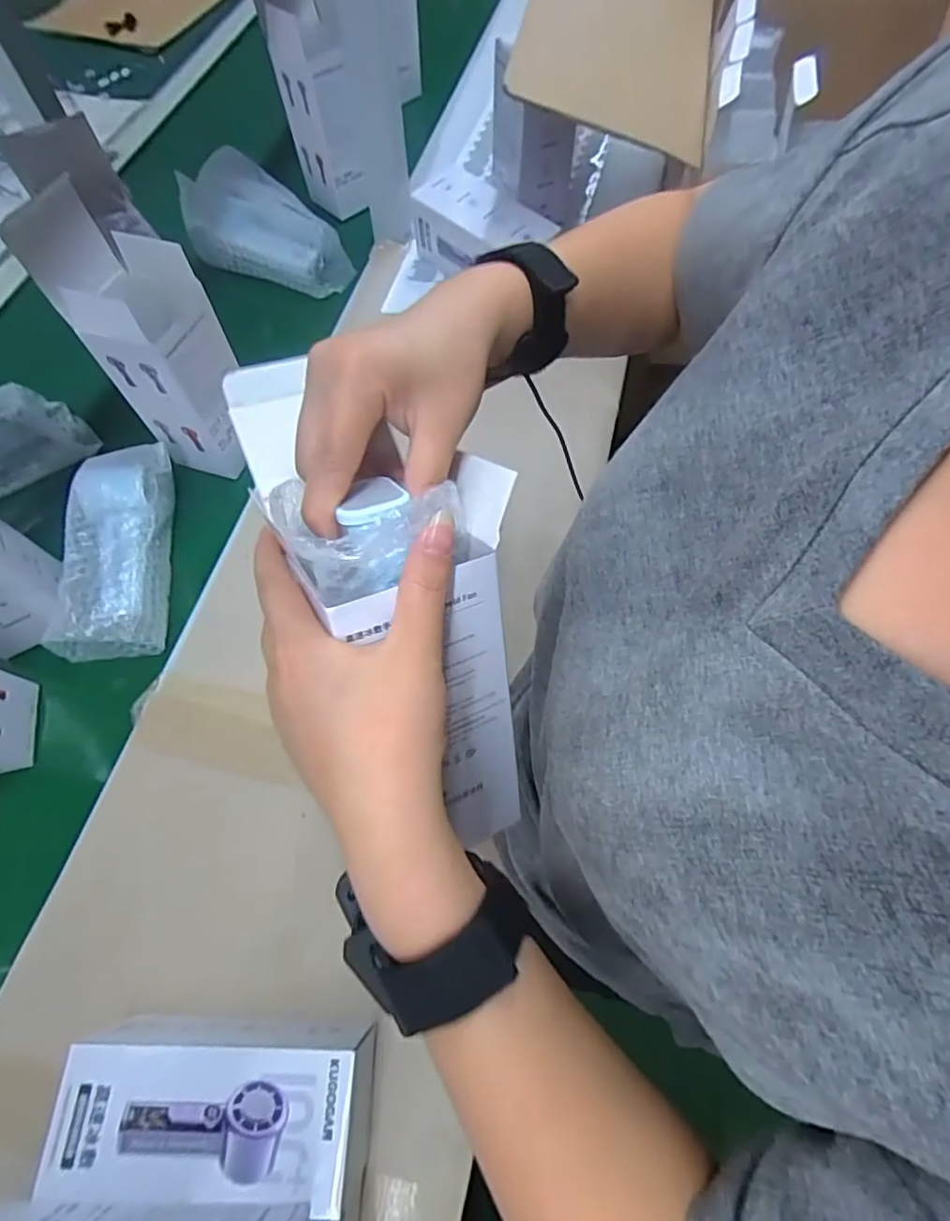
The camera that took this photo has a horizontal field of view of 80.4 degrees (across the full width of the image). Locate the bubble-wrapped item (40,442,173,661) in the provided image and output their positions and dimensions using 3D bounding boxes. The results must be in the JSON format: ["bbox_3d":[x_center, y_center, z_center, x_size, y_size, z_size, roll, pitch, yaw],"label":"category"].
[{"bbox_3d":[-0.315,-0.056,0.503,0.083,0.058,0.188,-4,66,-2],"label":"bubble-wrapped item"}]

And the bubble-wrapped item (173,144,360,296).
[{"bbox_3d":[-0.259,-0.459,0.691,0.228,0.047,0.127,38,79,2],"label":"bubble-wrapped item"}]

